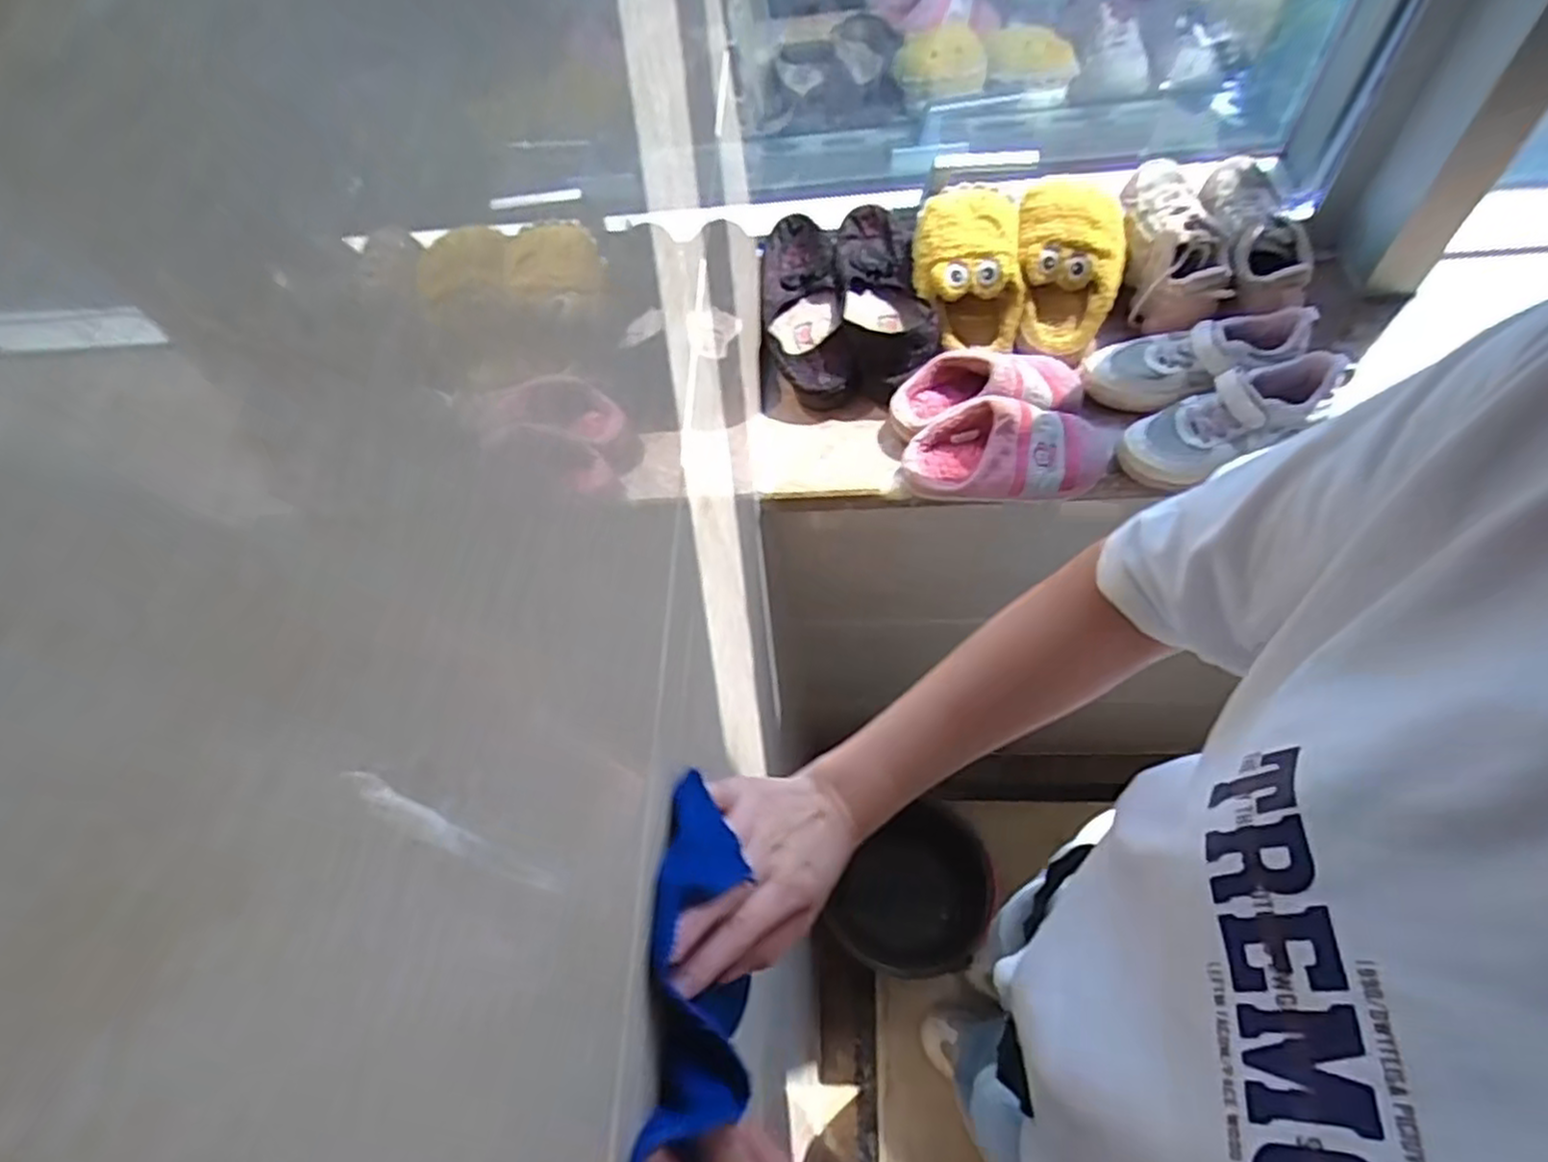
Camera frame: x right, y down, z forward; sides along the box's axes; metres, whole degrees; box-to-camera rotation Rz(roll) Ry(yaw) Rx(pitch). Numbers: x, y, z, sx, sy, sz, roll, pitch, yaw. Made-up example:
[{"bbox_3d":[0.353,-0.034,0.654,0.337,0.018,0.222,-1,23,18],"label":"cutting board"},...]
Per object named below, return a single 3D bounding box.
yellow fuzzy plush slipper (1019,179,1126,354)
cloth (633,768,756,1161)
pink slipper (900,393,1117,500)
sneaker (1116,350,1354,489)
[{"bbox_3d":[0.301,-0.326,0.778,0.104,0.091,0.165,2,59,8],"label":"yellow fuzzy plush slipper"},{"bbox_3d":[-0.033,0.198,0.320,0.037,0.051,0.227,0,62,3],"label":"cloth"},{"bbox_3d":[0.215,-0.119,0.698,0.187,0.057,0.084,1,59,8],"label":"pink slipper"},{"bbox_3d":[0.403,-0.151,0.672,0.191,0.069,0.057,-26,56,18],"label":"sneaker"}]

